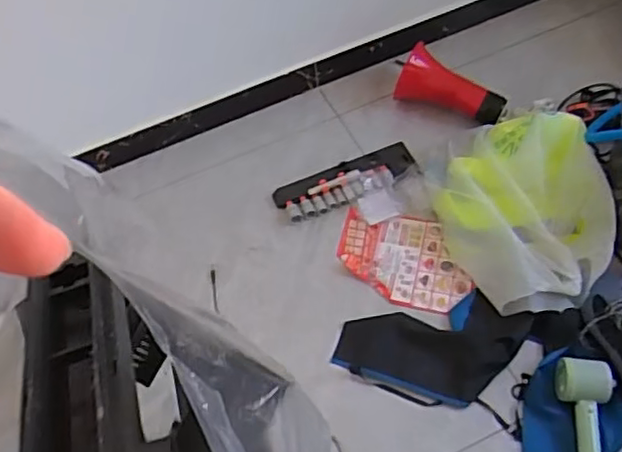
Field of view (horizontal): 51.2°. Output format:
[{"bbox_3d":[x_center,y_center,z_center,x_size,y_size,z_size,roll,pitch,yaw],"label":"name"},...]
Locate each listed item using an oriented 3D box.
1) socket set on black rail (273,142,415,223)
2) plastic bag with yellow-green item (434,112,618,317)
[{"bbox_3d":[0.076,-0.095,1.415,0.306,0.022,0.102,-20,58,-7],"label":"socket set on black rail"},{"bbox_3d":[0.421,-0.038,1.273,0.292,0.140,0.409,-19,58,-6],"label":"plastic bag with yellow-green item"}]

